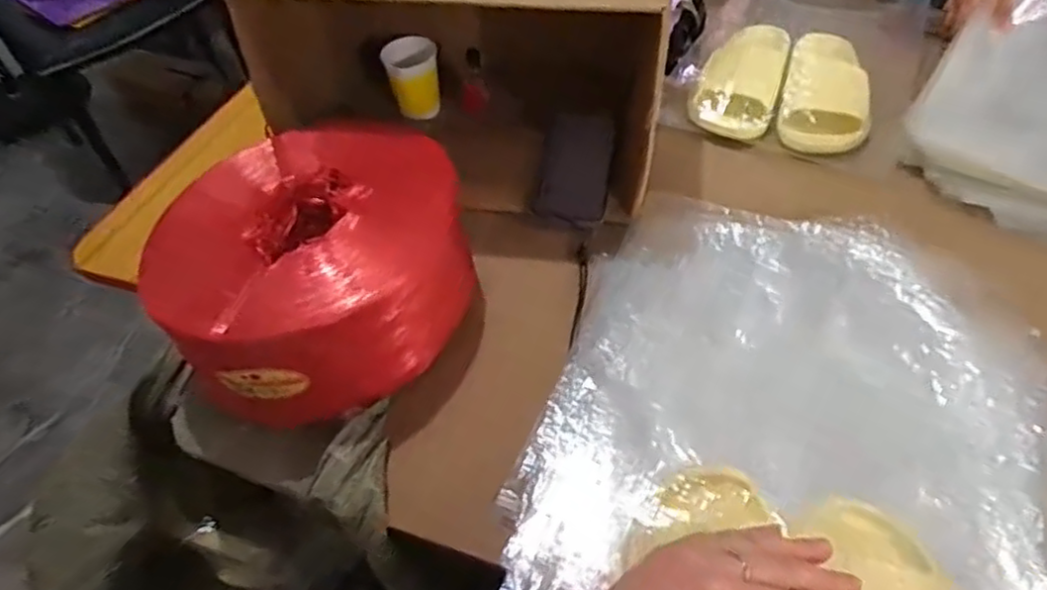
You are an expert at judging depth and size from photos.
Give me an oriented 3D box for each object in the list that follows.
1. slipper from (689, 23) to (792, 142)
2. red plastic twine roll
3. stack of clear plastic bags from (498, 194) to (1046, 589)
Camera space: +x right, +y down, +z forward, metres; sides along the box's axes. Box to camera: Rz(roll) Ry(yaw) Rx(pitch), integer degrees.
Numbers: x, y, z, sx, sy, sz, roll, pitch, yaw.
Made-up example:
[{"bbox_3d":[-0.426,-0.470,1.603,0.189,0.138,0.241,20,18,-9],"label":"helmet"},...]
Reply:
[{"bbox_3d":[0.269,-0.275,0.841,0.099,0.056,0.188,14,52,18],"label":"slipper"},{"bbox_3d":[-0.197,-0.025,0.598,0.232,0.141,0.227,-3,49,4],"label":"red plastic twine roll"},{"bbox_3d":[0.226,0.095,0.553,0.390,0.030,0.444,12,51,17],"label":"stack of clear plastic bags"}]

